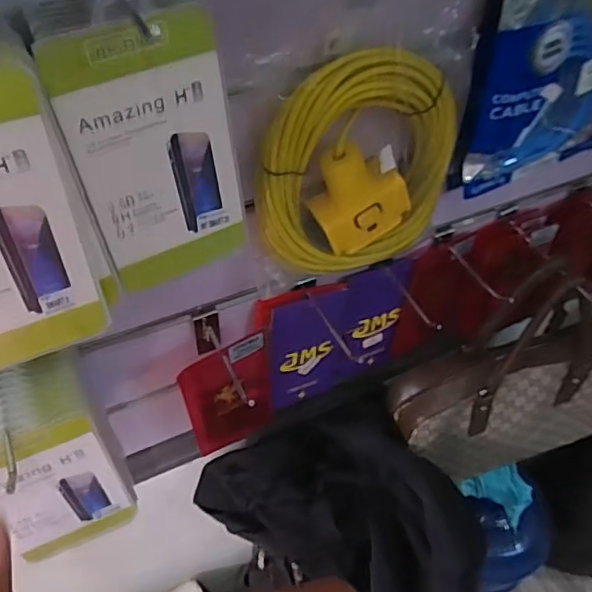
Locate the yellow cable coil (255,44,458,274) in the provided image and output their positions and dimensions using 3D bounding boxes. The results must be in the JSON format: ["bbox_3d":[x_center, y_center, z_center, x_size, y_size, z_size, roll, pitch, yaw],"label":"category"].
[{"bbox_3d":[0.053,-0.097,0.445,0.166,0.180,0.029,-18,52,-18],"label":"yellow cable coil"}]

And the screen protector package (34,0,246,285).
[{"bbox_3d":[-0.076,-0.072,0.329,0.090,0.164,0.008,-20,52,-19],"label":"screen protector package"}]

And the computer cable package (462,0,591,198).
[{"bbox_3d":[0.231,-0.201,0.460,0.211,0.213,0.030,-21,53,-20],"label":"computer cable package"}]

